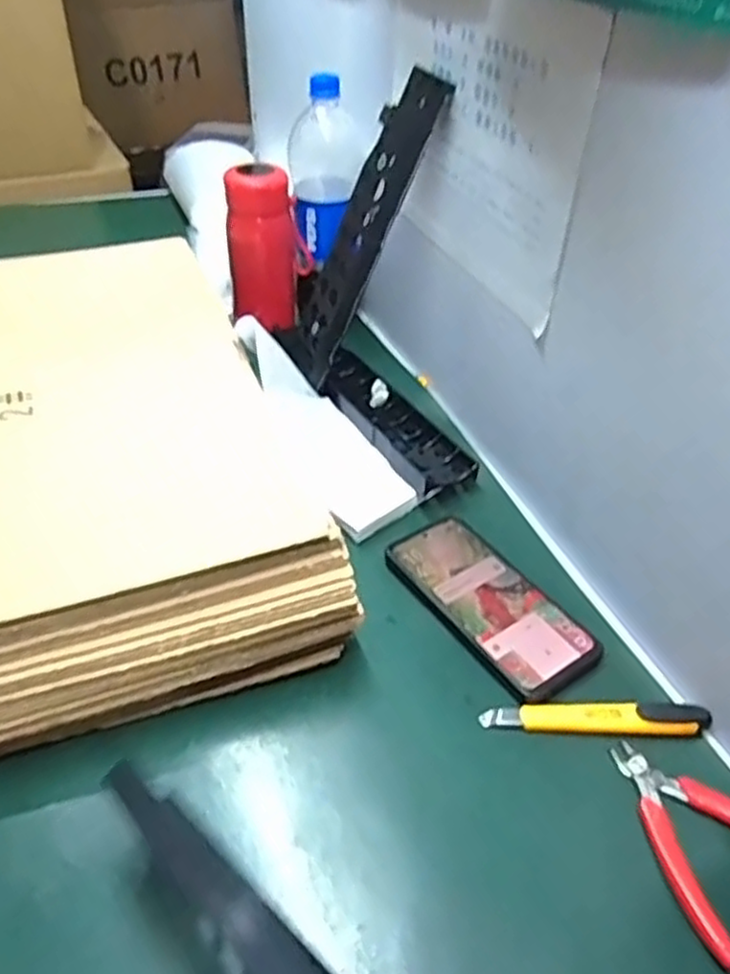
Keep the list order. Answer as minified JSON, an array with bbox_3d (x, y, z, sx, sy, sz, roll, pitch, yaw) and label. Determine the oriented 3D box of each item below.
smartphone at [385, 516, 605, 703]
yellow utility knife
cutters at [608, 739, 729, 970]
[{"bbox_3d":[0.093,0.085,0.546,0.079,0.011,0.165,-24,48,-29],"label":"smartphone"},{"bbox_3d":[0.151,0.149,0.475,0.144,0.016,0.024,3,41,-1],"label":"yellow utility knife"},{"bbox_3d":[0.194,0.195,0.423,0.085,0.013,0.116,-19,46,-24],"label":"cutters"}]

